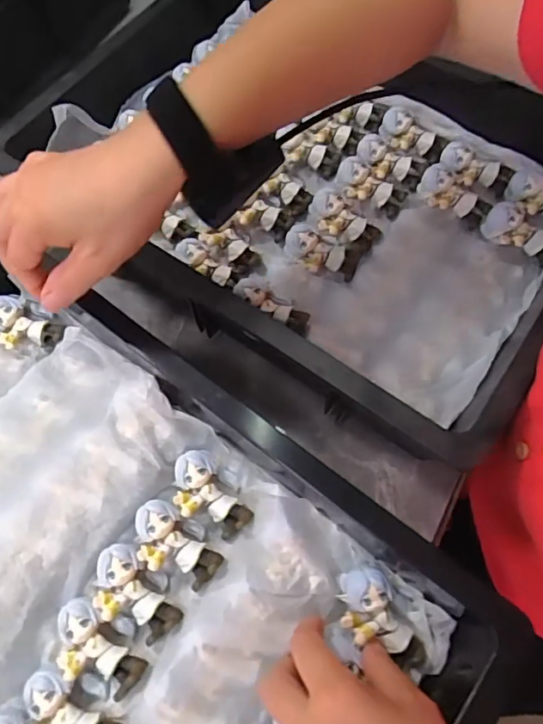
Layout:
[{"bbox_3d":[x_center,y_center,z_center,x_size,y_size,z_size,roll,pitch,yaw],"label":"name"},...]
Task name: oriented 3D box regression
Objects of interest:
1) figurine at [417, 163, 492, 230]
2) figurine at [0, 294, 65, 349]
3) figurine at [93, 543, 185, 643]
[{"bbox_3d":[0.156,-0.140,0.446,0.062,0.028,0.027,36,71,1],"label":"figurine"},{"bbox_3d":[-0.197,-0.026,0.411,0.059,0.028,0.035,26,70,12],"label":"figurine"},{"bbox_3d":[-0.085,0.144,0.320,0.061,0.020,0.036,37,72,16],"label":"figurine"}]

